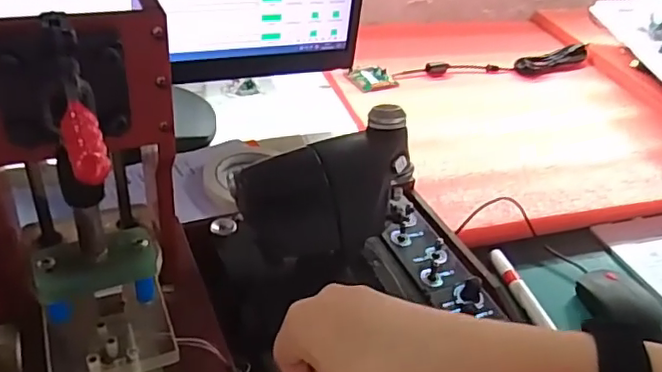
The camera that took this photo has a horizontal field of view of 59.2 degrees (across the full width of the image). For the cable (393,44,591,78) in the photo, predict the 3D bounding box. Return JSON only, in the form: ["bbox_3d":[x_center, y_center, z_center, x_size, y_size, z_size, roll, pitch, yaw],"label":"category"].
[{"bbox_3d":[0.251,-0.180,0.869,0.327,0.033,0.045,-7,39,-18],"label":"cable"}]

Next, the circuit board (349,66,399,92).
[{"bbox_3d":[0.058,-0.150,0.814,0.061,0.011,0.047,-17,43,-29],"label":"circuit board"}]

